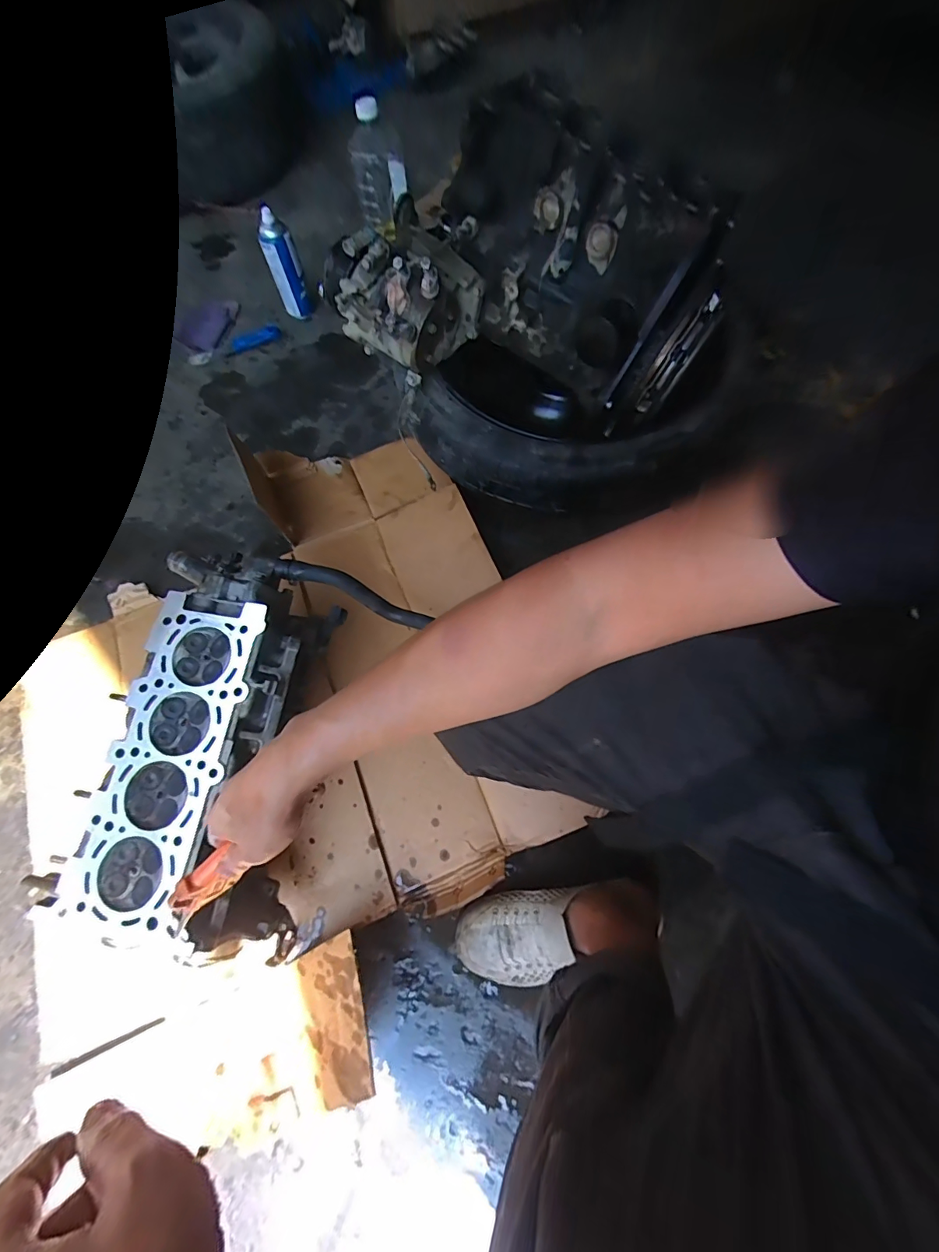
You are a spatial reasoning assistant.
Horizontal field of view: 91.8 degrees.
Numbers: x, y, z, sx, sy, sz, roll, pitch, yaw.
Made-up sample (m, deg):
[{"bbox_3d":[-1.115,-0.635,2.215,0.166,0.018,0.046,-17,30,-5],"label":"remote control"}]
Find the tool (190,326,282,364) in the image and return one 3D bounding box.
[{"bbox_3d":[-0.511,-0.611,0.988,0.200,0.029,0.035,-16,70,-3],"label":"tool"}]

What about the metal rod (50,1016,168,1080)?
[{"bbox_3d":[-0.456,0.531,0.576,0.133,0.014,0.010,-23,70,-6],"label":"metal rod"}]

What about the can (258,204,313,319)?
[{"bbox_3d":[-0.386,-0.753,0.956,0.063,0.182,0.055,-20,70,-5],"label":"can"}]

